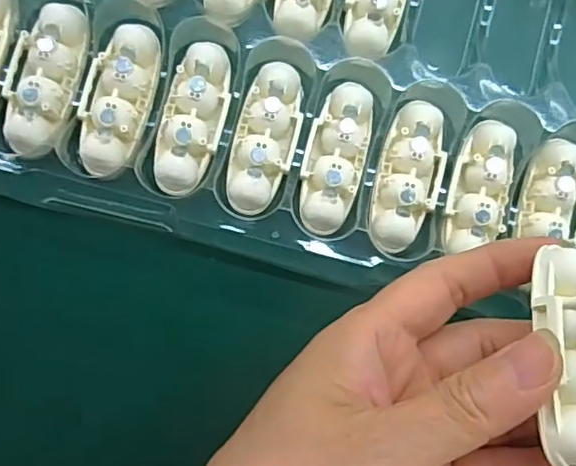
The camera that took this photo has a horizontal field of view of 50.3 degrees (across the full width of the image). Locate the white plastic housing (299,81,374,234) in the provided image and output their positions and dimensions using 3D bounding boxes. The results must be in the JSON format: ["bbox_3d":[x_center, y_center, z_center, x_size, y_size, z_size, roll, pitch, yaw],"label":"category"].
[{"bbox_3d":[0.020,-0.032,0.254,0.025,0.011,0.062,15,87,-2],"label":"white plastic housing"}]

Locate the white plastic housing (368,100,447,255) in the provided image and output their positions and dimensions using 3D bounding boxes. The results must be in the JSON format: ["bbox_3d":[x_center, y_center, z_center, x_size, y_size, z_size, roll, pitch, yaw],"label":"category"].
[{"bbox_3d":[0.051,-0.023,0.255,0.028,0.012,0.062,11,87,-2],"label":"white plastic housing"}]

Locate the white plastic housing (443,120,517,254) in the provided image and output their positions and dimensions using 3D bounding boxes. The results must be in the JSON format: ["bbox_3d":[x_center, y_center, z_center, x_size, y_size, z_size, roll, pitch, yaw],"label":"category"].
[{"bbox_3d":[0.082,-0.019,0.255,0.025,0.012,0.056,15,87,-2],"label":"white plastic housing"}]

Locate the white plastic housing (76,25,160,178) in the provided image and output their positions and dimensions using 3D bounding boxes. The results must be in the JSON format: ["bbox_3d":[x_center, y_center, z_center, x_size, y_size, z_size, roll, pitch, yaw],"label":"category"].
[{"bbox_3d":[-0.070,-0.055,0.249,0.025,0.010,0.063,13,87,-2],"label":"white plastic housing"}]

